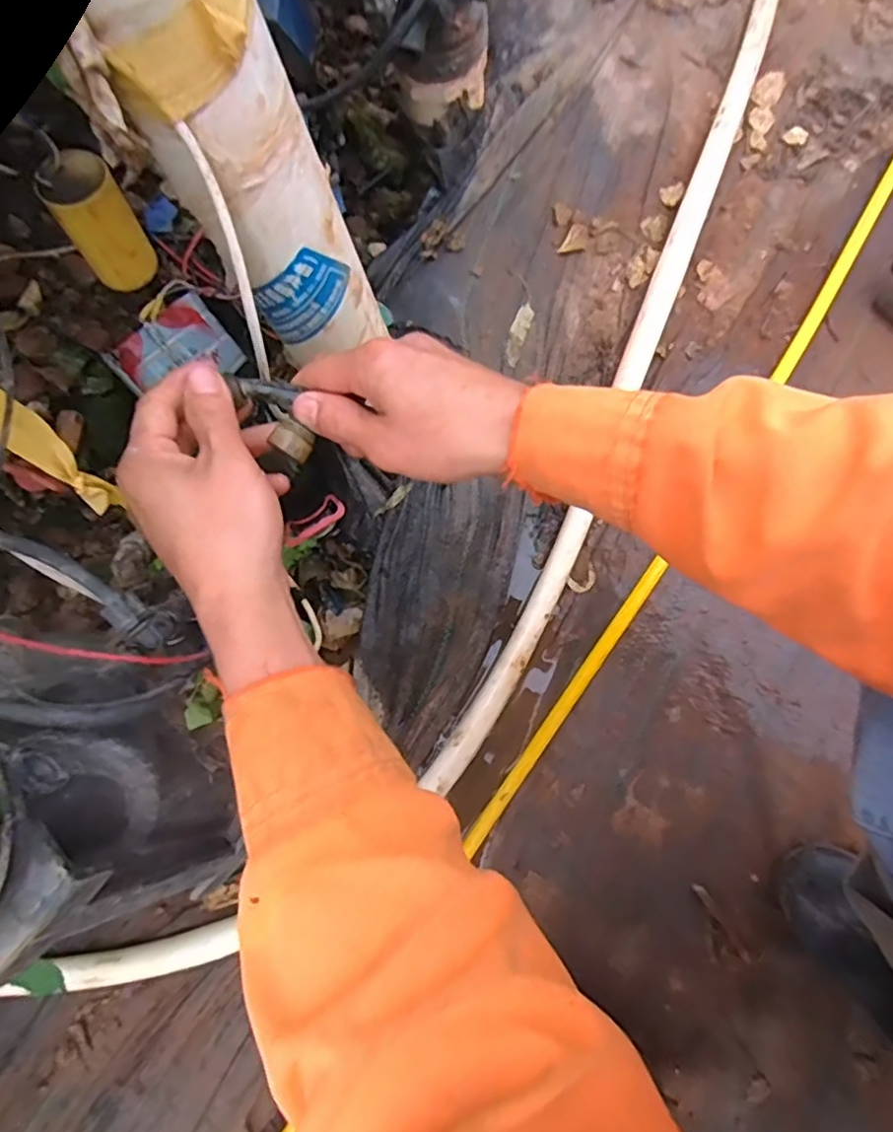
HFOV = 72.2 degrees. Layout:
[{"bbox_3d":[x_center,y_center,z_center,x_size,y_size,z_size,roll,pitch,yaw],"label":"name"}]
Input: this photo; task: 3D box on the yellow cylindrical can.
[{"bbox_3d":[-0.204,-0.202,0.362,0.040,0.069,0.035,-38,81,-9],"label":"yellow cylindrical can"}]

